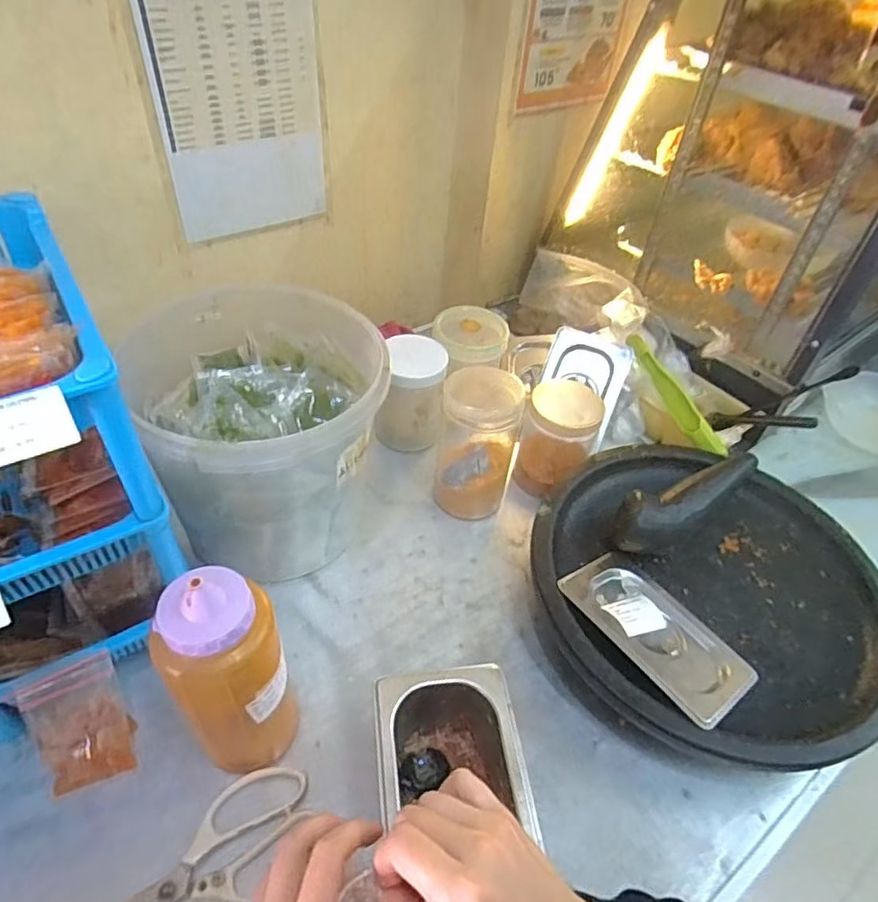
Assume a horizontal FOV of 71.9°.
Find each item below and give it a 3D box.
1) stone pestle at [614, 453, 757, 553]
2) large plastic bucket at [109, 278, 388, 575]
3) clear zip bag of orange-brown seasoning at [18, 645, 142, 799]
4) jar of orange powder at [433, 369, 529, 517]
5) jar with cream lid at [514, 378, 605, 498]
[{"bbox_3d":[0.290,0.050,0.706,0.222,0.052,0.068,-29,55,-30],"label":"stone pestle"},{"bbox_3d":[-0.181,-0.013,0.663,0.222,0.242,0.255,-26,54,-28],"label":"large plastic bucket"},{"bbox_3d":[-0.307,0.235,0.522,0.069,0.018,0.102,-19,88,-31],"label":"clear zip bag of orange-brown seasoning"},{"bbox_3d":[0.044,-0.004,0.725,0.089,0.181,0.085,3,45,-3],"label":"jar of orange powder"},{"bbox_3d":[0.149,-0.013,0.767,0.085,0.132,0.086,3,45,-3],"label":"jar with cream lid"}]

